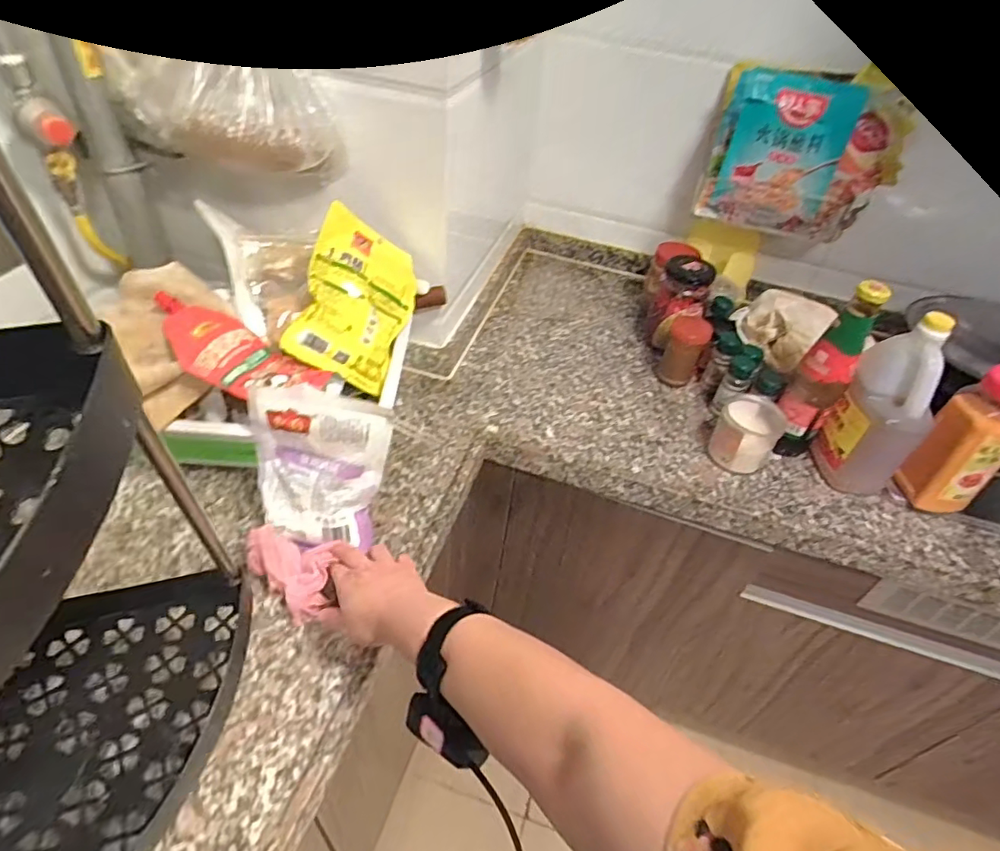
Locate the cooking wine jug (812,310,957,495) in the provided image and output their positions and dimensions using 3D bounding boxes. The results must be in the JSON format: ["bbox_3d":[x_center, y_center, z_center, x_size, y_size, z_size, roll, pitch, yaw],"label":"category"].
[{"bbox_3d":[0.526,-0.031,0.781,0.113,0.233,0.131,37,51,28],"label":"cooking wine jug"}]

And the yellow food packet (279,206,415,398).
[{"bbox_3d":[-0.176,-0.159,0.735,0.029,0.146,0.206,-9,61,43],"label":"yellow food packet"}]

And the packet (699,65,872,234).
[{"bbox_3d":[0.452,-0.443,0.945,0.188,0.234,0.064,16,54,14],"label":"packet"}]

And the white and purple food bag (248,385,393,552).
[{"bbox_3d":[-0.200,0.047,0.639,0.152,0.178,0.037,7,14,0],"label":"white and purple food bag"}]

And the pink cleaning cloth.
[{"bbox_3d":[-0.226,0.153,0.636,0.106,0.038,0.067,34,49,25],"label":"pink cleaning cloth"}]

